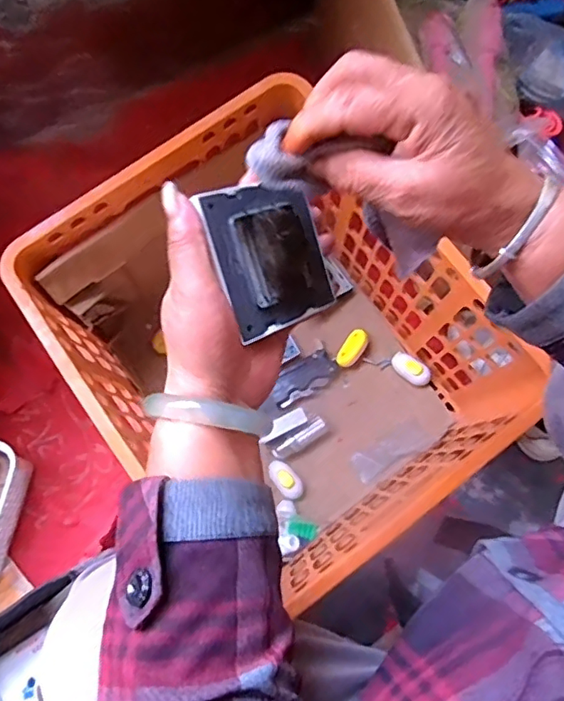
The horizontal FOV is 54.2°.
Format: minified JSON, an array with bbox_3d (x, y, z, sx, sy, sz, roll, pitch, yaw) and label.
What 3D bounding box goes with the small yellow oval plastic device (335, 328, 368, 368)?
[{"bbox_3d":[0.105,-0.003,0.820,0.031,0.019,0.060,33,79,8],"label":"small yellow oval plastic device"}]

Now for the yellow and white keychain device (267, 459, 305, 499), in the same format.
[{"bbox_3d":[0.005,0.181,0.775,0.061,0.017,0.033,44,81,10],"label":"yellow and white keychain device"}]

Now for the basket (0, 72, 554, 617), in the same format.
[{"bbox_3d":[-0.011,-0.001,0.690,0.377,0.279,0.472,-38,79,-8],"label":"basket"}]

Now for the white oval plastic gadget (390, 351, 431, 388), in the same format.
[{"bbox_3d":[0.189,0.027,0.808,0.061,0.028,0.030,39,80,9],"label":"white oval plastic gadget"}]

